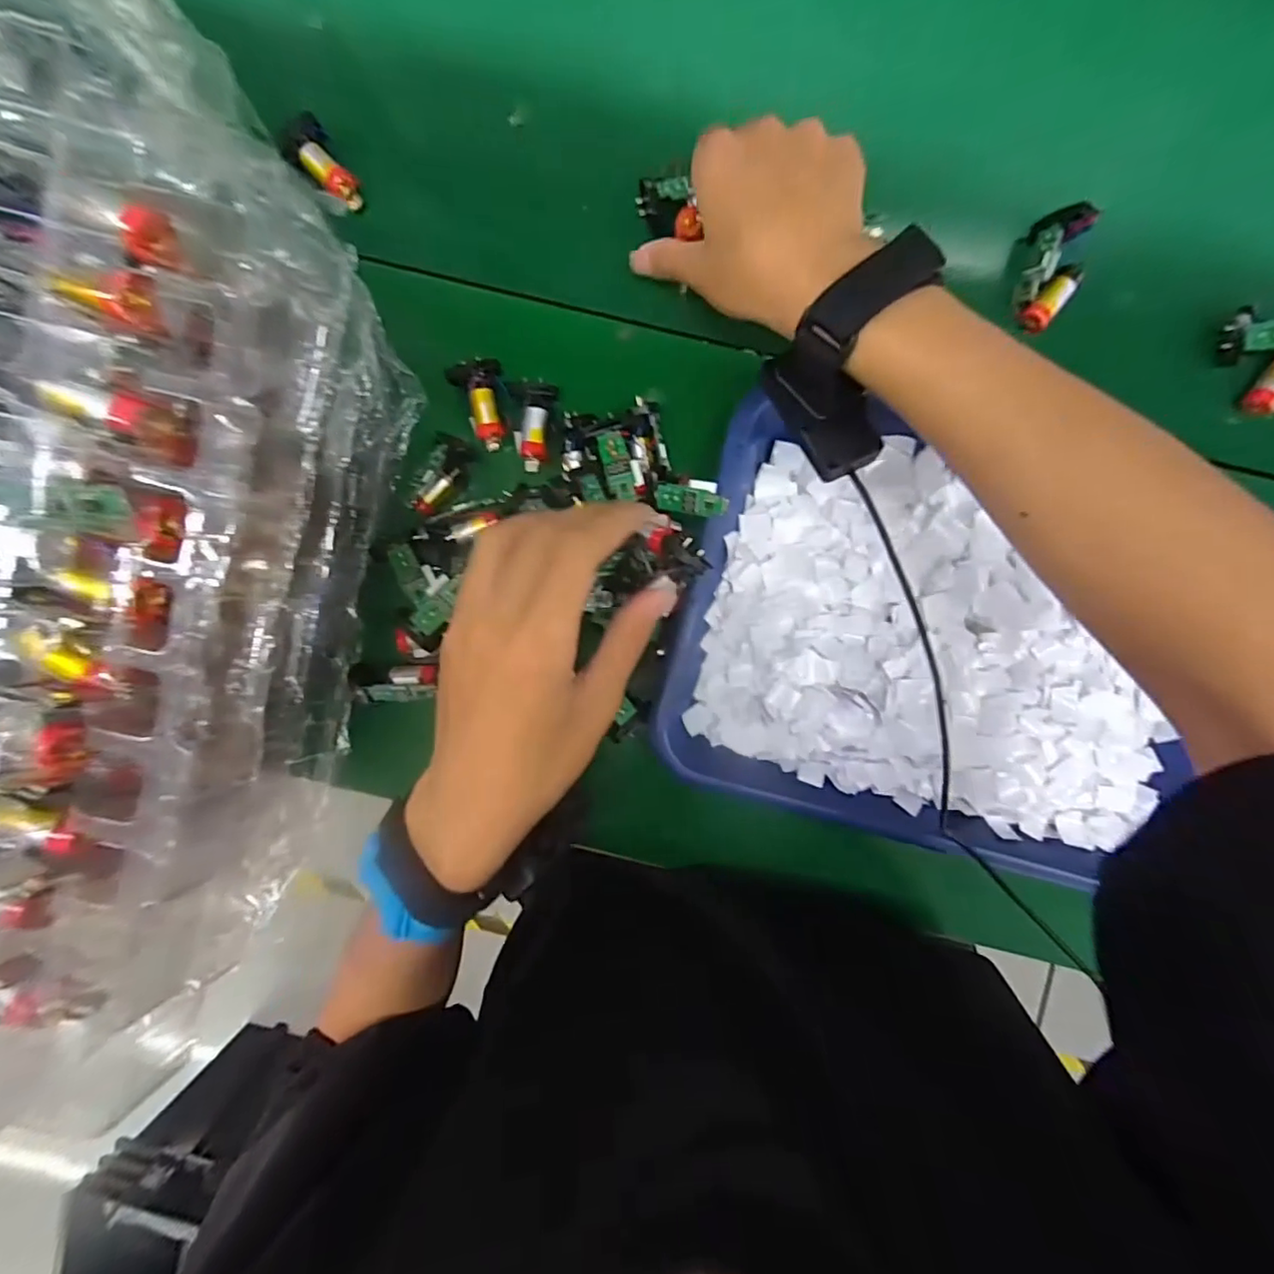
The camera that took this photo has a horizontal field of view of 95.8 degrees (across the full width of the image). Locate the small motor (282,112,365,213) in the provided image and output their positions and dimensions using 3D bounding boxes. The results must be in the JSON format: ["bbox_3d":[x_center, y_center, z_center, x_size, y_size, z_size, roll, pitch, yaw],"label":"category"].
[{"bbox_3d":[-0.190,-0.286,0.349,0.027,0.014,0.050,-38,106,6],"label":"small motor"}]

